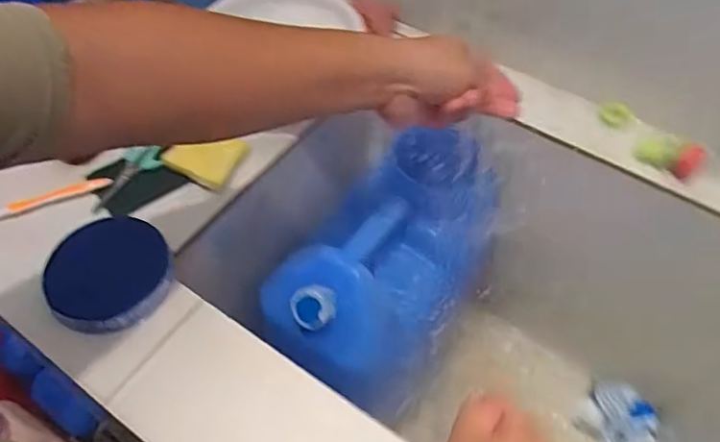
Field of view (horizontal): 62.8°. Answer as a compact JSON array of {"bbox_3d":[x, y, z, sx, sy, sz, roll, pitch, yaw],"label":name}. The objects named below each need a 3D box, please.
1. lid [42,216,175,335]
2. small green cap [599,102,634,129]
[{"bbox_3d":[-0.250,0.054,0.590,0.111,0.036,0.118,0,53,0],"label":"lid"},{"bbox_3d":[0.313,-0.128,0.720,0.038,0.010,0.033,16,55,12],"label":"small green cap"}]

